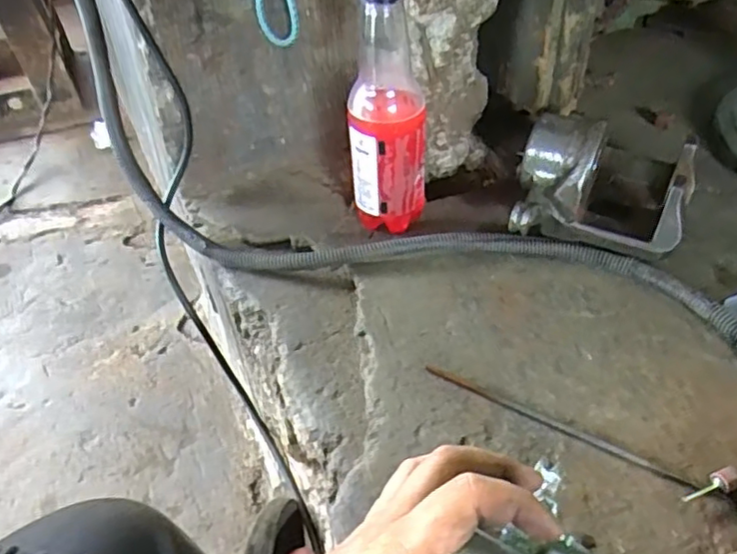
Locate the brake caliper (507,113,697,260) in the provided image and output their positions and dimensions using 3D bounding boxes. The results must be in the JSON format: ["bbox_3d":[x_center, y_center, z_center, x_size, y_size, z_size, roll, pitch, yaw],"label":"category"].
[{"bbox_3d":[0.175,-0.060,0.484,0.126,0.080,0.087,9,43,13],"label":"brake caliper"}]

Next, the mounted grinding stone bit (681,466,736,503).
[{"bbox_3d":[0.184,0.113,0.344,0.035,0.010,0.011,-15,43,-14],"label":"mounted grinding stone bit"}]

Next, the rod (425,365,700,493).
[{"bbox_3d":[0.109,0.086,0.381,0.161,0.005,0.008,22,47,25],"label":"rod"}]

